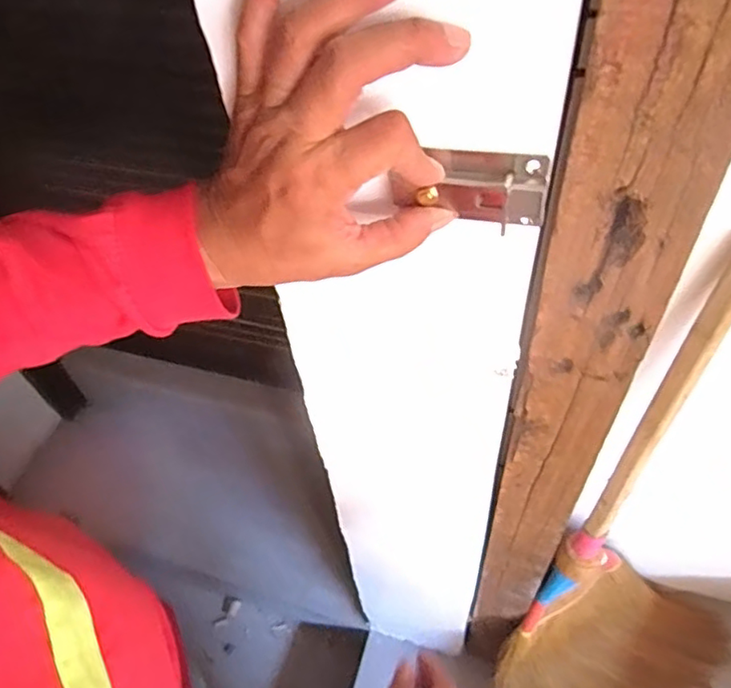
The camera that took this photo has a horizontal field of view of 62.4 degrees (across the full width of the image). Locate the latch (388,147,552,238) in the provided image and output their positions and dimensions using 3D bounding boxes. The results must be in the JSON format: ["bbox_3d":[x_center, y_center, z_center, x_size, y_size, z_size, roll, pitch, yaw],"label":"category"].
[{"bbox_3d":[0.051,-0.076,0.295,0.074,0.034,0.015,10,52,10],"label":"latch"}]

